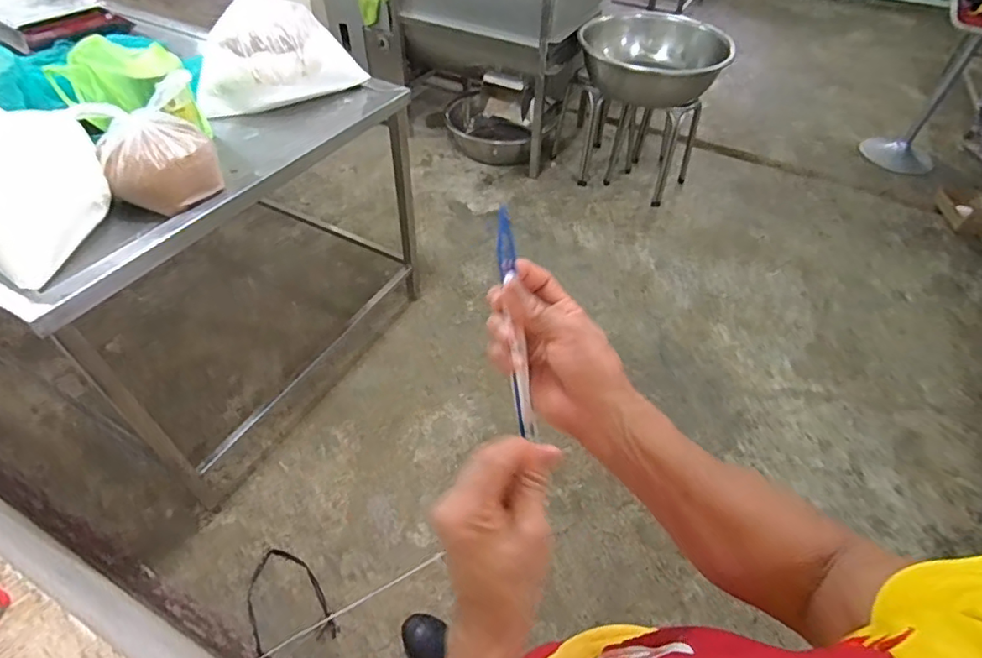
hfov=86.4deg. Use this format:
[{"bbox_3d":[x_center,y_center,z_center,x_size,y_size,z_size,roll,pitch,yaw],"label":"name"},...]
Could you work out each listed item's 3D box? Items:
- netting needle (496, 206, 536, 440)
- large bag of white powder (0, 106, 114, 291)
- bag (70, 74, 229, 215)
[{"bbox_3d":[0.020,-0.004,0.413,0.016,0.179,0.010,-9,5,-12],"label":"netting needle"},{"bbox_3d":[-0.839,-0.300,0.907,0.193,0.275,0.307,12,49,8],"label":"large bag of white powder"},{"bbox_3d":[-0.671,-0.356,1.055,0.202,0.192,0.182,-25,54,-23],"label":"bag"}]

